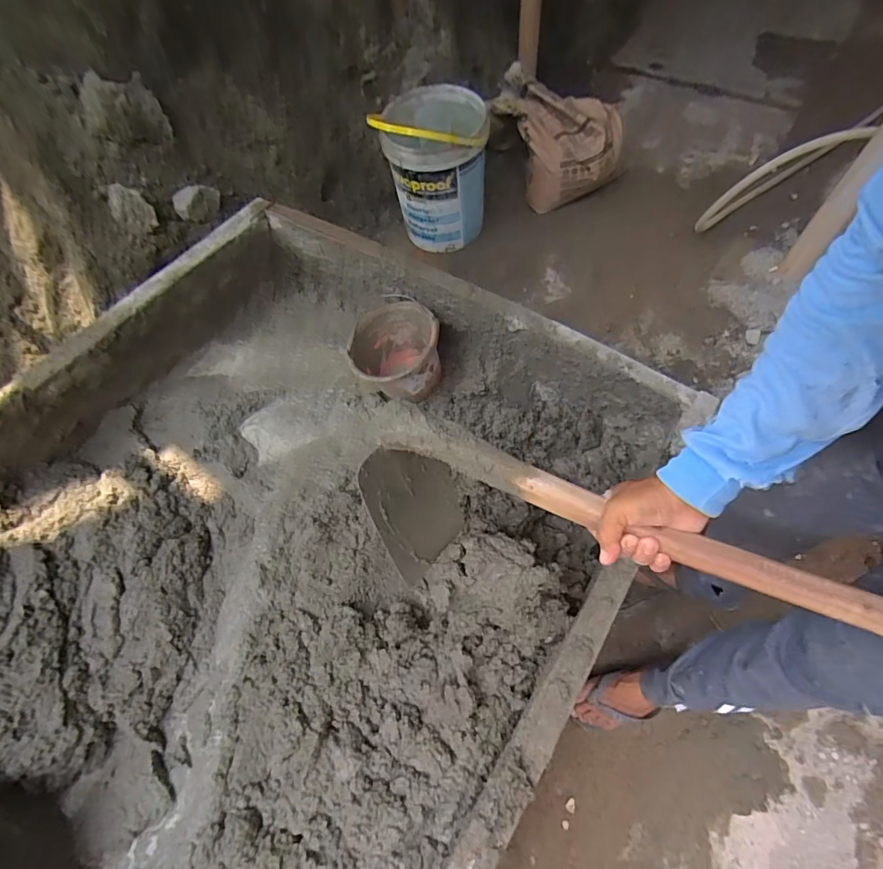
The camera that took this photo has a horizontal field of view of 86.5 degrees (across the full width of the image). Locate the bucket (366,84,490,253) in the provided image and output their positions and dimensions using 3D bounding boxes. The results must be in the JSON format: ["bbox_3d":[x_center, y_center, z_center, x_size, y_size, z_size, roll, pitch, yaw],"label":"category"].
[{"bbox_3d":[-0.019,-0.788,1.438,0.295,0.413,0.280,-1,58,2],"label":"bucket"}]

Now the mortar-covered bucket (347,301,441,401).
[{"bbox_3d":[-0.119,-0.205,1.174,0.218,0.163,0.247,-11,59,-4],"label":"mortar-covered bucket"}]

